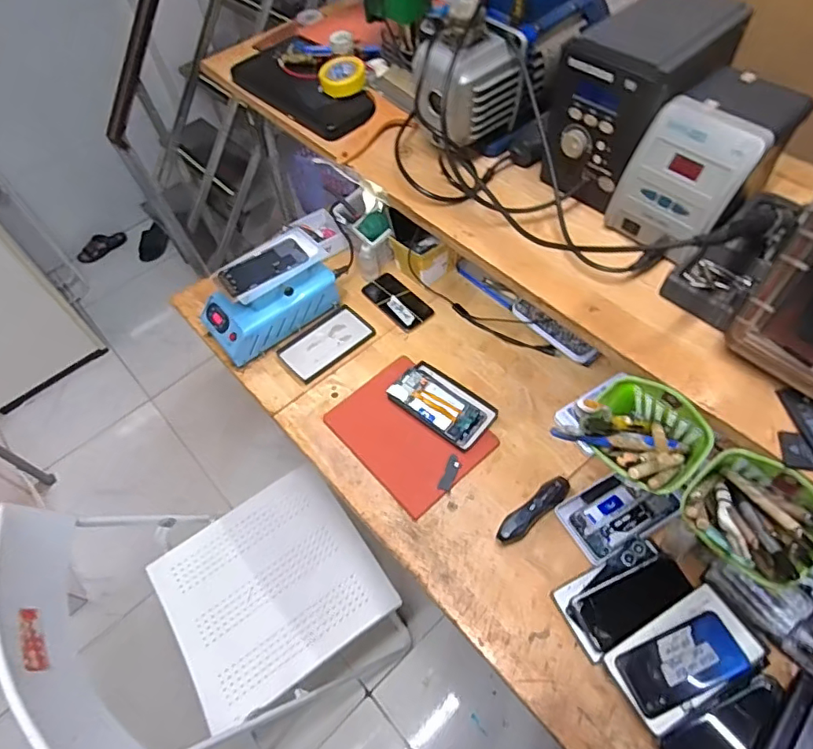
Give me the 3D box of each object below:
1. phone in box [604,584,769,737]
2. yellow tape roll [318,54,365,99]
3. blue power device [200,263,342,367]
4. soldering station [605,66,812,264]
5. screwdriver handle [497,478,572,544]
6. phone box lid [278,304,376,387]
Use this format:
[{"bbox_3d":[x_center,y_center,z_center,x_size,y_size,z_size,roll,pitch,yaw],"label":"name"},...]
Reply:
[{"bbox_3d":[0.359,0.362,0.683,0.182,0.035,0.103,-25,58,-12],"label":"phone in box"},{"bbox_3d":[-0.090,-0.419,0.747,0.064,0.028,0.062,-2,56,3],"label":"yellow tape roll"},{"bbox_3d":[-0.267,-0.144,1.029,0.247,0.116,0.127,-36,61,-18],"label":"blue power device"},{"bbox_3d":[0.301,-0.210,0.545,0.120,0.116,0.151,35,65,24],"label":"soldering station"},{"bbox_3d":[0.197,0.206,0.810,0.142,0.037,0.032,-36,61,-19],"label":"screwdriver handle"},{"bbox_3d":[-0.155,-0.060,1.035,0.172,0.009,0.105,-37,61,-19],"label":"phone box lid"}]

